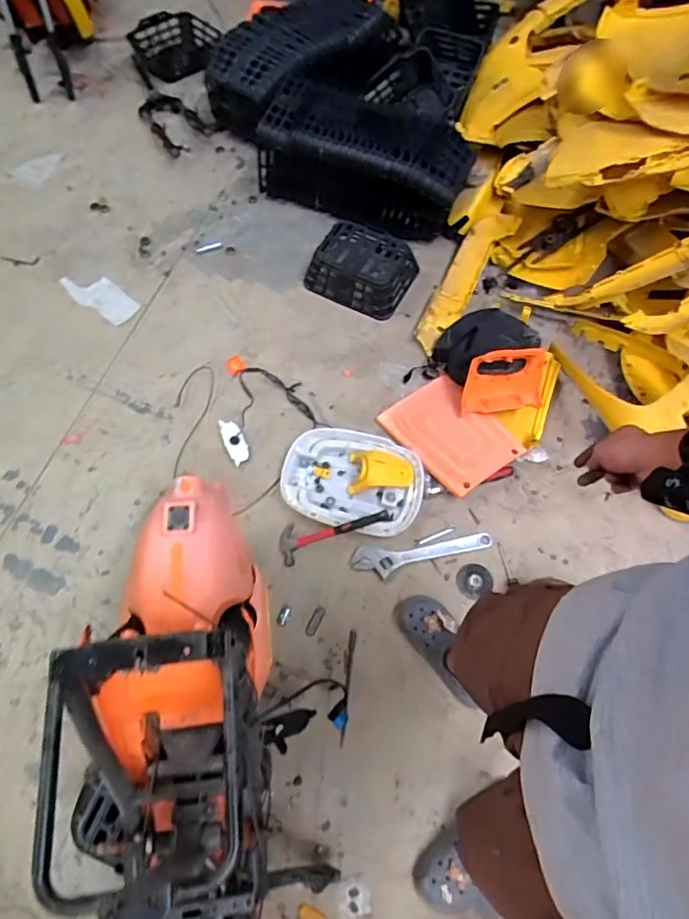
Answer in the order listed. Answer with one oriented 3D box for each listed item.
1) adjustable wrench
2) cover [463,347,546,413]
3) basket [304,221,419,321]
[{"bbox_3d":[0.193,0.235,1.317,0.353,0.017,0.080,-6,64,-5],"label":"adjustable wrench"},{"bbox_3d":[0.438,-0.213,1.457,0.236,0.188,0.032,-6,39,-13],"label":"cover"},{"bbox_3d":[0.052,-0.601,1.688,0.317,0.106,0.249,23,65,9],"label":"basket"}]

